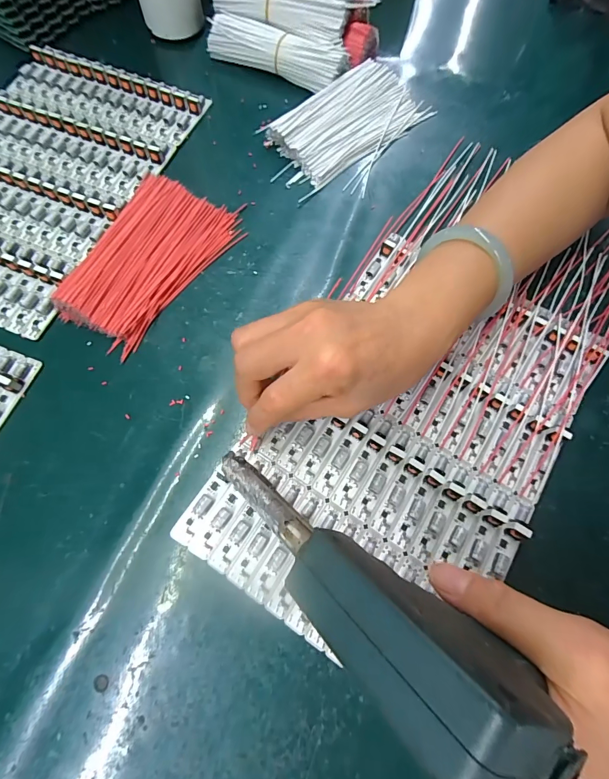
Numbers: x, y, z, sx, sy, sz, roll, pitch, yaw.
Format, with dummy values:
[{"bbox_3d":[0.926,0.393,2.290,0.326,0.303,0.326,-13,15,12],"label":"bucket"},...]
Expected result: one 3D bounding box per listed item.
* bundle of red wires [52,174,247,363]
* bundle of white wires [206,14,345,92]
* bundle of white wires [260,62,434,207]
[{"bbox_3d":[-0.135,-0.112,0.301,0.097,0.016,0.150,33,73,9],"label":"bundle of red wires"},{"bbox_3d":[-0.028,-0.344,0.372,0.143,0.028,0.034,18,71,5],"label":"bundle of white wires"},{"bbox_3d":[0.043,-0.252,0.354,0.104,0.024,0.165,43,75,12],"label":"bundle of white wires"}]

